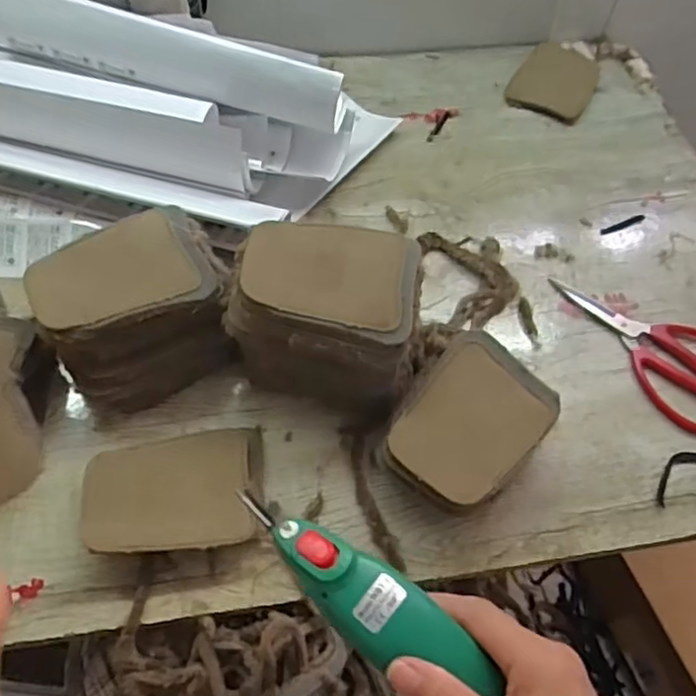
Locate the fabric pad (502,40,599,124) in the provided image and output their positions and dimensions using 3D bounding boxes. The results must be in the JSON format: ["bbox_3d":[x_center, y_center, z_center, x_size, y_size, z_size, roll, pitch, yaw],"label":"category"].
[{"bbox_3d":[0.236,-0.305,0.760,0.086,0.026,0.096,24,58,12],"label":"fabric pad"}]

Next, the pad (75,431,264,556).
[{"bbox_3d":[-0.120,0.103,0.473,0.118,0.030,0.083,-3,57,-6],"label":"pad"}]

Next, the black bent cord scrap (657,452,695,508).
[{"bbox_3d":[0.263,0.095,0.521,0.077,0.008,0.026,-24,62,-19],"label":"black bent cord scrap"}]

